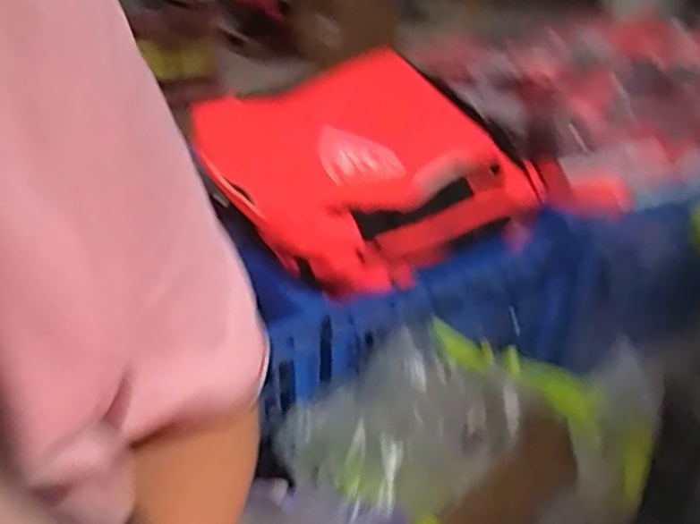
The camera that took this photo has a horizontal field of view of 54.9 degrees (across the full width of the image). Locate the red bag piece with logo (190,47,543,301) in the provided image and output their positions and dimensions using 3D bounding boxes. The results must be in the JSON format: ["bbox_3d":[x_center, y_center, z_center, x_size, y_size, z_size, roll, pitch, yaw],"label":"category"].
[{"bbox_3d":[0.011,-0.165,1.208,0.484,0.109,0.499,-33,69,-34],"label":"red bag piece with logo"}]

